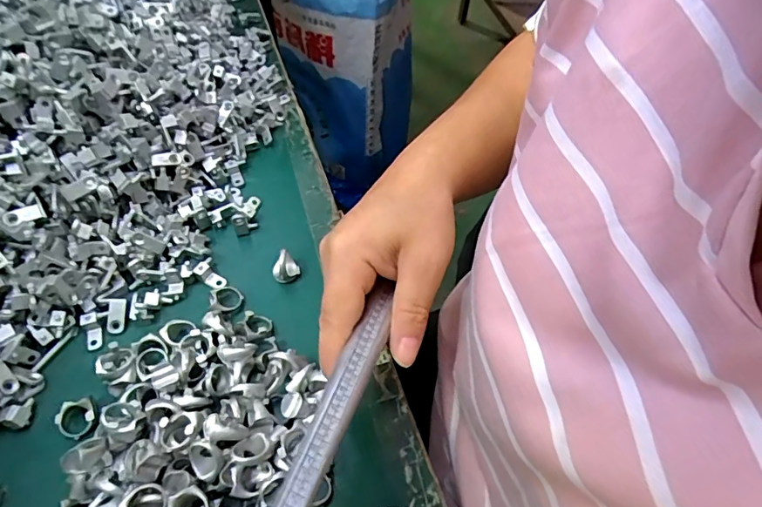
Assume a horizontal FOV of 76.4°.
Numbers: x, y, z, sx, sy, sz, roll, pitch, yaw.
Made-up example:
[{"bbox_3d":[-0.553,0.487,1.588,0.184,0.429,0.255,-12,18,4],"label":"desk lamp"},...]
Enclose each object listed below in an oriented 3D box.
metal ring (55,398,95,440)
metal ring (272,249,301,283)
[{"bbox_3d":[-0.179,0.096,0.284,0.021,0.005,0.021,1,78,-4],"label":"metal ring"},{"bbox_3d":[-0.070,0.010,0.352,0.015,0.021,0.018,39,61,22],"label":"metal ring"}]

